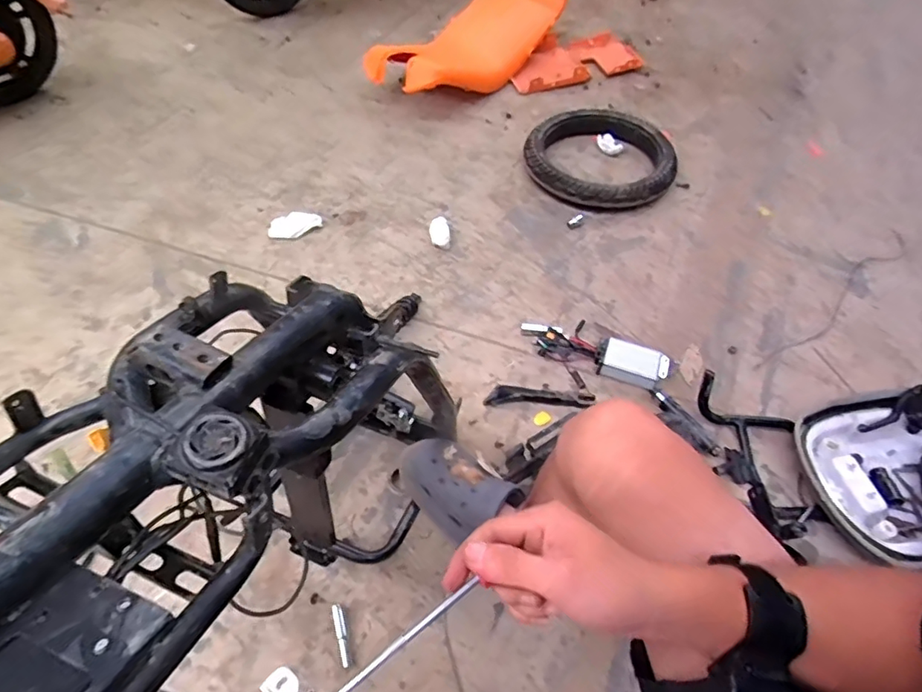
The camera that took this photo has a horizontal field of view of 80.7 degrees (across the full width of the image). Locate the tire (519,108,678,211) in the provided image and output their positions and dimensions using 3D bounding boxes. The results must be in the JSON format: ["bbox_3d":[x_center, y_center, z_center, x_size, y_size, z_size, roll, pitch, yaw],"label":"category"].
[{"bbox_3d":[0.348,-0.475,1.370,0.359,0.070,0.344,1,54,-1],"label":"tire"}]

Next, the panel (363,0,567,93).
[{"bbox_3d":[0.033,-0.896,1.588,0.226,0.190,0.657,36,61,22],"label":"panel"}]

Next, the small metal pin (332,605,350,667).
[{"bbox_3d":[-0.165,0.400,0.752,0.015,0.015,0.079,-14,56,-12],"label":"small metal pin"}]

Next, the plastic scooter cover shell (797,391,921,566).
[{"bbox_3d":[0.751,0.192,0.881,0.389,0.058,0.264,-11,55,-10],"label":"plastic scooter cover shell"}]

